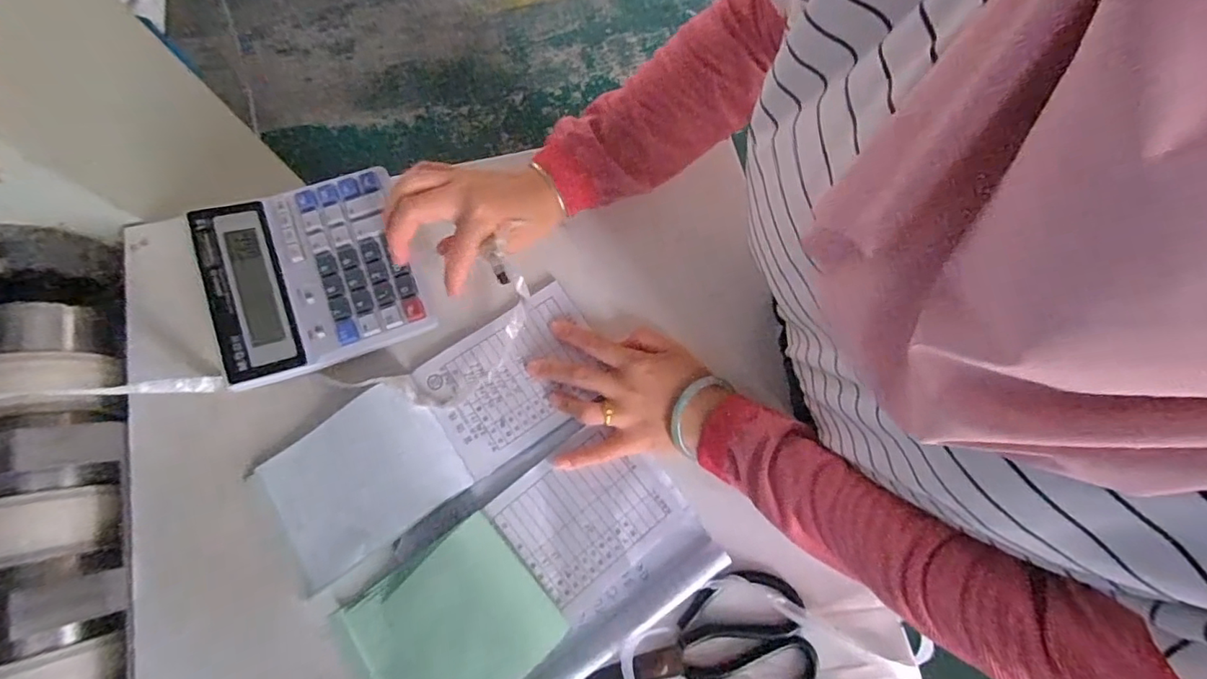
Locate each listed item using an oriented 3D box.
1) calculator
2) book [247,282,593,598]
[{"bbox_3d":[-0.238,-0.057,0.430,0.153,0.030,0.154,-22,76,-5],"label":"calculator"},{"bbox_3d":[-0.131,0.067,0.417,0.282,0.025,0.117,-37,78,-13],"label":"book"}]

